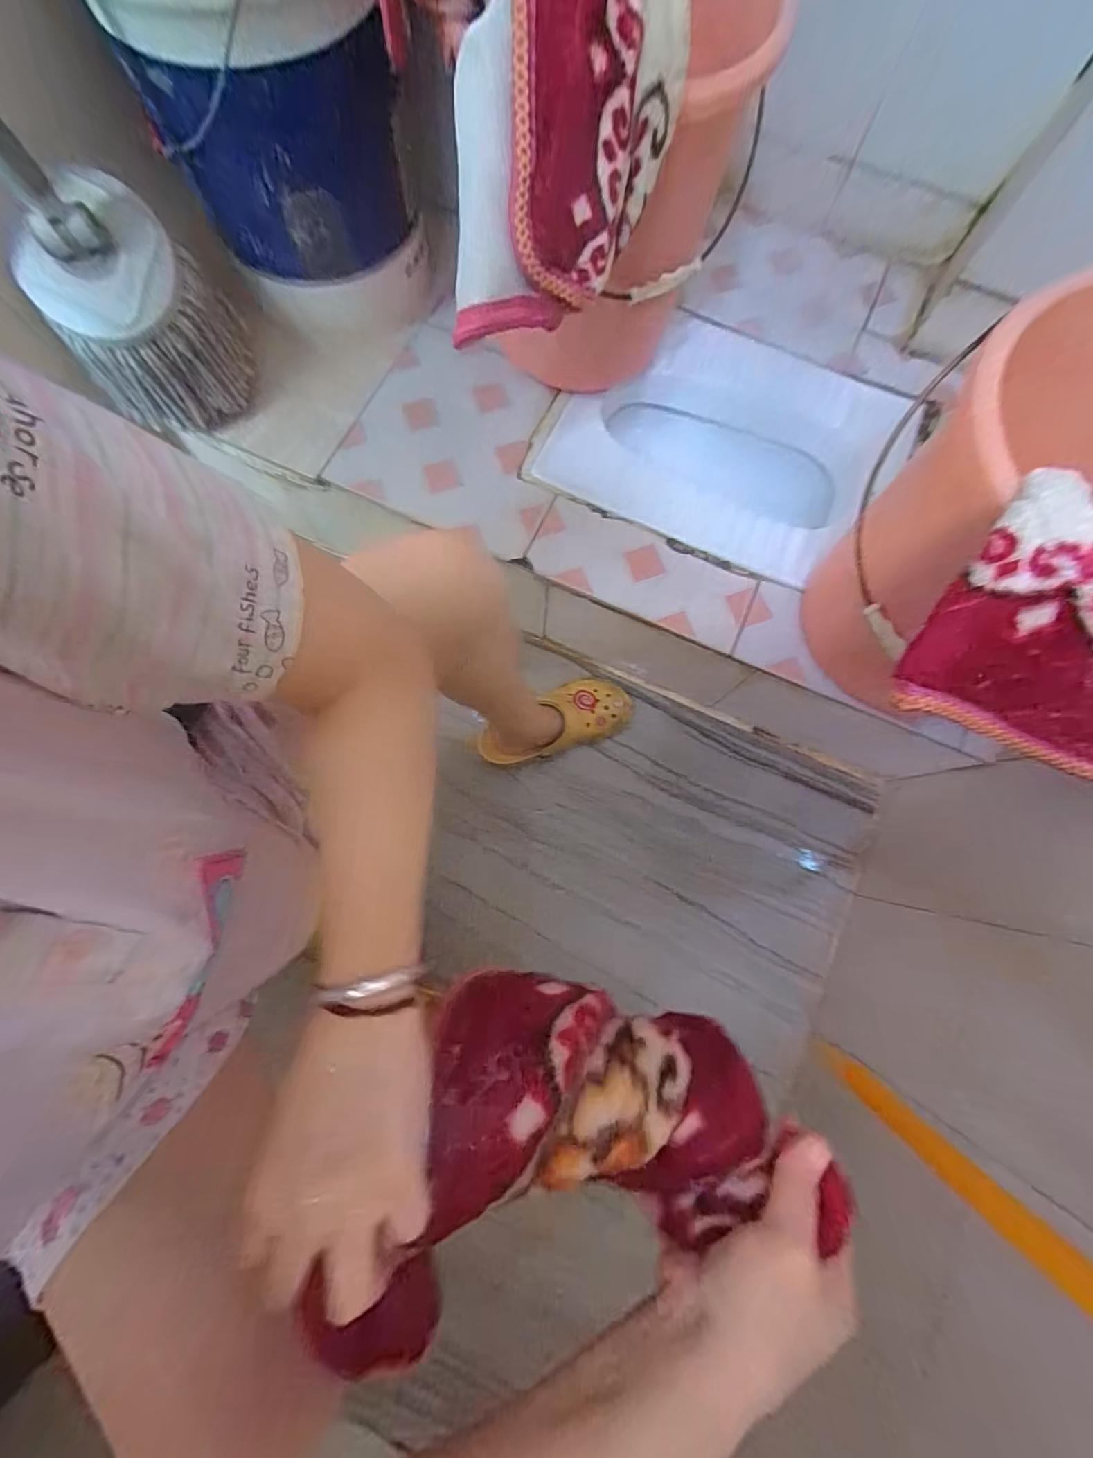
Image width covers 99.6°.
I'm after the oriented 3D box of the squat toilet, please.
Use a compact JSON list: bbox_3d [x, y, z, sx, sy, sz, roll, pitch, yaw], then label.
[{"bbox_3d":[0.246,-0.420,0.736,0.463,0.152,0.380,23,79,4],"label":"squat toilet"}]

